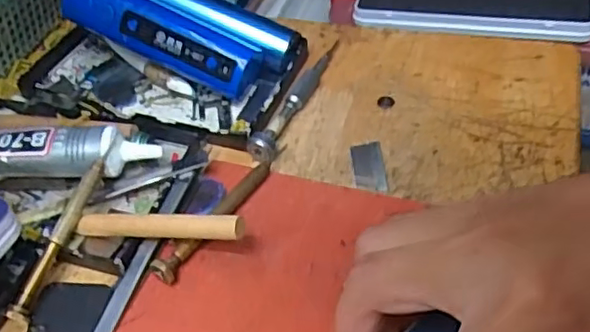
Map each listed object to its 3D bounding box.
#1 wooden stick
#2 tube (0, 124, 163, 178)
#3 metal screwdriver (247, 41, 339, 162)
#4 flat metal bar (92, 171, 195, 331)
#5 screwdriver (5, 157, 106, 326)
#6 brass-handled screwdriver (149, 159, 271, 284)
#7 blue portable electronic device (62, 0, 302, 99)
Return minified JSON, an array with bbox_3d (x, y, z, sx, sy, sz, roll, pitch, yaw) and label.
[{"bbox_3d":[-0.070,0.030,0.319,0.096,0.010,0.010,-1,45,22],"label":"wooden stick"},{"bbox_3d":[-0.151,-0.004,0.363,0.141,0.030,0.038,0,46,7],"label":"tube"},{"bbox_3d":[0.002,-0.049,0.418,0.016,0.013,0.128,13,49,19],"label":"metal screwdriver"},{"bbox_3d":[-0.082,0.053,0.323,0.011,0.005,0.126,13,55,14],"label":"flat metal bar"},{"bbox_3d":[-0.122,0.037,0.328,0.010,0.013,0.091,14,66,16],"label":"screwdriver"},{"bbox_3d":[-0.042,0.027,0.342,0.010,0.010,0.091,24,53,27],"label":"brass-handled screwdriver"},{"bbox_3d":[-0.076,-0.094,0.428,0.155,0.033,0.075,22,49,0],"label":"blue portable electronic device"}]

